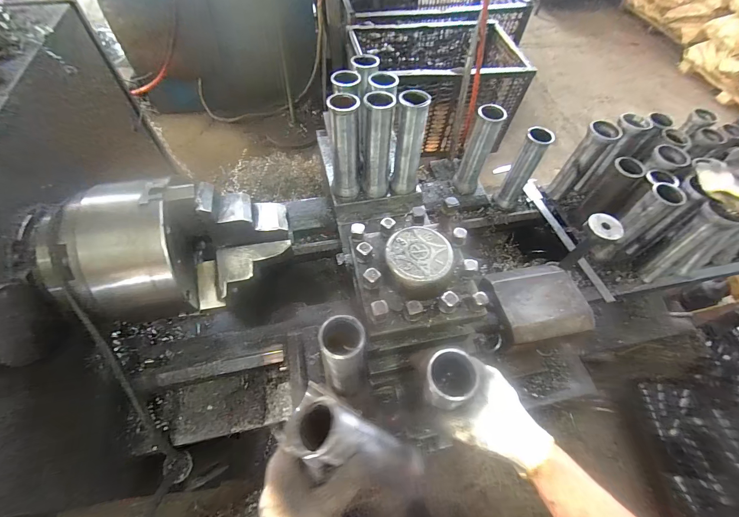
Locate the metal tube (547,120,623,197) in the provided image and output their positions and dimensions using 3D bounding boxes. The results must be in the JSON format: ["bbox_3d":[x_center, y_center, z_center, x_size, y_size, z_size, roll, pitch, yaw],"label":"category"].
[{"bbox_3d":[0.466,-0.208,0.722,0.056,0.174,0.054,38,63,20],"label":"metal tube"}]

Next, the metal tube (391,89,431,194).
[{"bbox_3d":[0.073,-0.208,0.610,0.052,0.188,0.051,3,57,-1],"label":"metal tube"}]

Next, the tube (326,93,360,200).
[{"bbox_3d":[-0.044,-0.194,0.595,0.052,0.190,0.047,-12,58,-10],"label":"tube"}]

